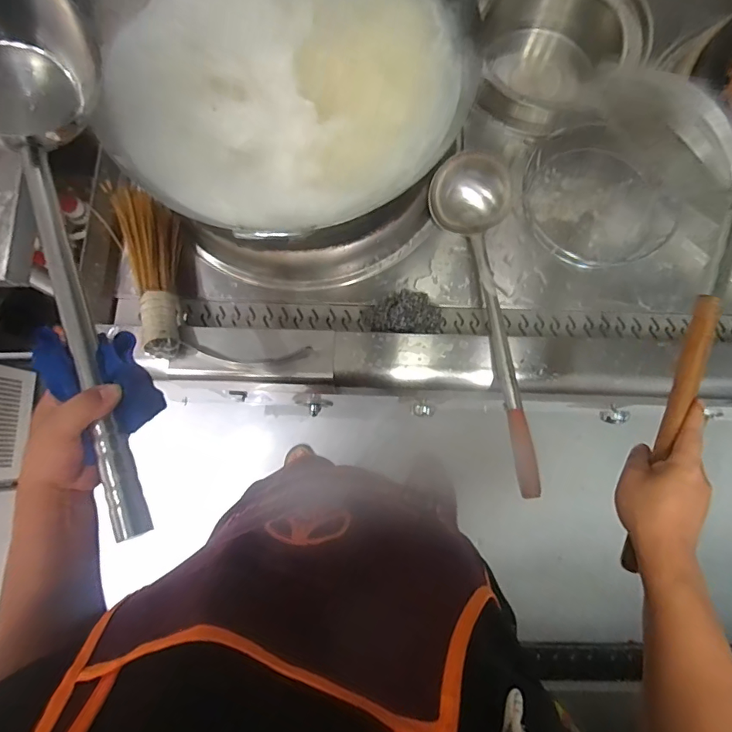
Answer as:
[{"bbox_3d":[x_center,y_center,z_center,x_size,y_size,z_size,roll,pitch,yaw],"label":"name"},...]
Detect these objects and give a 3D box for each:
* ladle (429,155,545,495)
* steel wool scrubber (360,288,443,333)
[{"bbox_3d":[0.211,-0.077,0.692,0.130,0.089,0.503,-13,78,-2],"label":"ladle"},{"bbox_3d":[0.056,-0.087,0.727,0.119,0.043,0.069,-1,78,0],"label":"steel wool scrubber"}]

